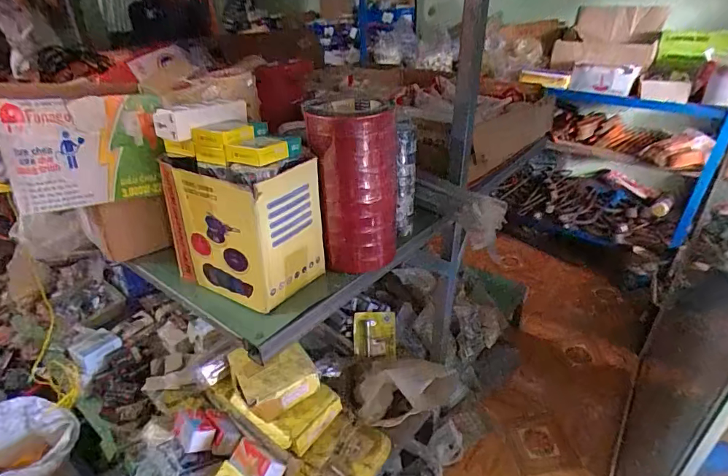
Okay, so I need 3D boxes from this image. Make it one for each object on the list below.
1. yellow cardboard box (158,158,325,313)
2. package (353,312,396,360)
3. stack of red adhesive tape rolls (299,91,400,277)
[{"bbox_3d":[-0.161,-0.025,0.560,0.176,0.167,0.119,17,36,27],"label":"yellow cardboard box"},{"bbox_3d":[0.028,0.253,1.086,0.109,0.119,0.015,1,-1,-6],"label":"package"},{"bbox_3d":[-0.014,-0.071,0.595,0.110,0.241,0.115,-3,31,-2],"label":"stack of red adhesive tape rolls"}]

